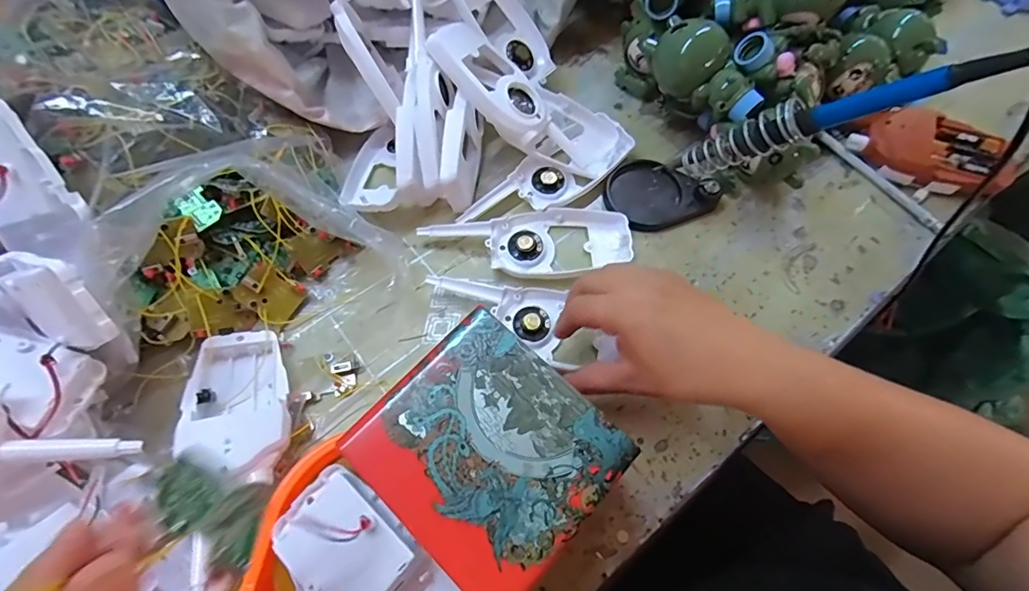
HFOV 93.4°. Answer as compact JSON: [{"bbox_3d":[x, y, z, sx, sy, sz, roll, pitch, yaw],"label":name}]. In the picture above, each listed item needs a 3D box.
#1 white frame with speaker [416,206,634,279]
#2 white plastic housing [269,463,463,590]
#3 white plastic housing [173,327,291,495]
[{"bbox_3d":[0.012,-0.041,0.388,0.160,0.013,0.059,-8,66,-5],"label":"white frame with speaker"},{"bbox_3d":[-0.054,0.155,0.229,0.056,0.024,0.160,-39,72,-16],"label":"white plastic housing"},{"bbox_3d":[-0.184,0.072,0.321,0.058,0.043,0.108,-16,67,-8],"label":"white plastic housing"}]

